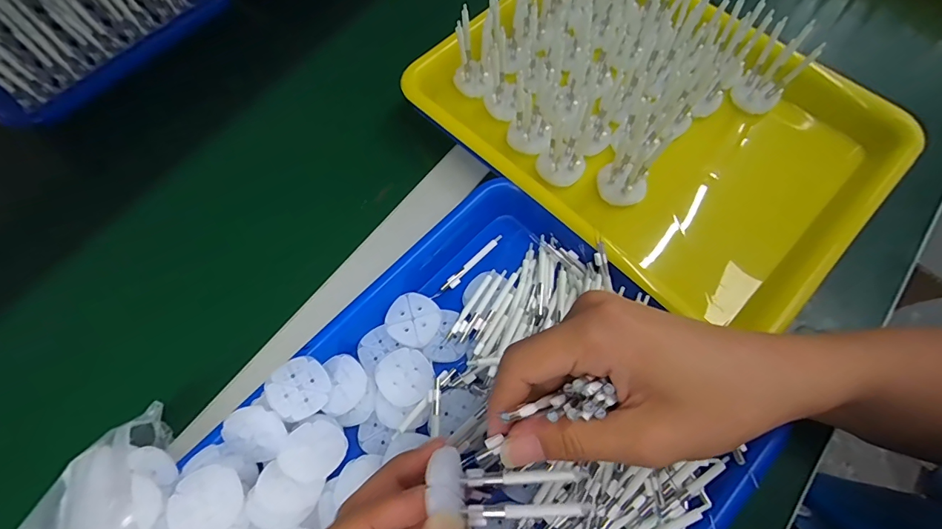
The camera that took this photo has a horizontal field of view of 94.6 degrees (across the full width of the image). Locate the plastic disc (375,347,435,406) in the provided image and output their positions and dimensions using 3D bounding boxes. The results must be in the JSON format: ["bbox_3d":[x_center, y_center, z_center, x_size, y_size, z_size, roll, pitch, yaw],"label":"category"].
[{"bbox_3d":[-0.042,0.073,0.282,0.034,0.004,0.034,7,59,-12],"label":"plastic disc"}]

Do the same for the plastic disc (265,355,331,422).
[{"bbox_3d":[-0.106,0.076,0.268,0.035,0.004,0.034,11,69,-29],"label":"plastic disc"}]

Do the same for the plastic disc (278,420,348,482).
[{"bbox_3d":[-0.092,0.109,0.258,0.038,0.007,0.032,-32,68,-36],"label":"plastic disc"}]

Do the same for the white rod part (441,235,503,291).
[{"bbox_3d":[0.002,-0.001,0.320,0.059,0.006,0.007,-41,72,-13],"label":"white rod part"}]

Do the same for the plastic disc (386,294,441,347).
[{"bbox_3d":[-0.040,0.037,0.297,0.035,0.004,0.035,-1,68,2],"label":"plastic disc"}]

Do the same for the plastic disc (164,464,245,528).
[{"bbox_3d":[-0.144,0.129,0.235,0.035,0.008,0.035,-1,68,2],"label":"plastic disc"}]

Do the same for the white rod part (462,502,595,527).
[{"bbox_3d":[0.024,0.104,0.182,0.053,0.004,0.007,-8,68,7],"label":"white rod part"}]

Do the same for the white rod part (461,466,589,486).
[{"bbox_3d":[0.024,0.094,0.194,0.053,0.005,0.006,-4,68,3],"label":"white rod part"}]

